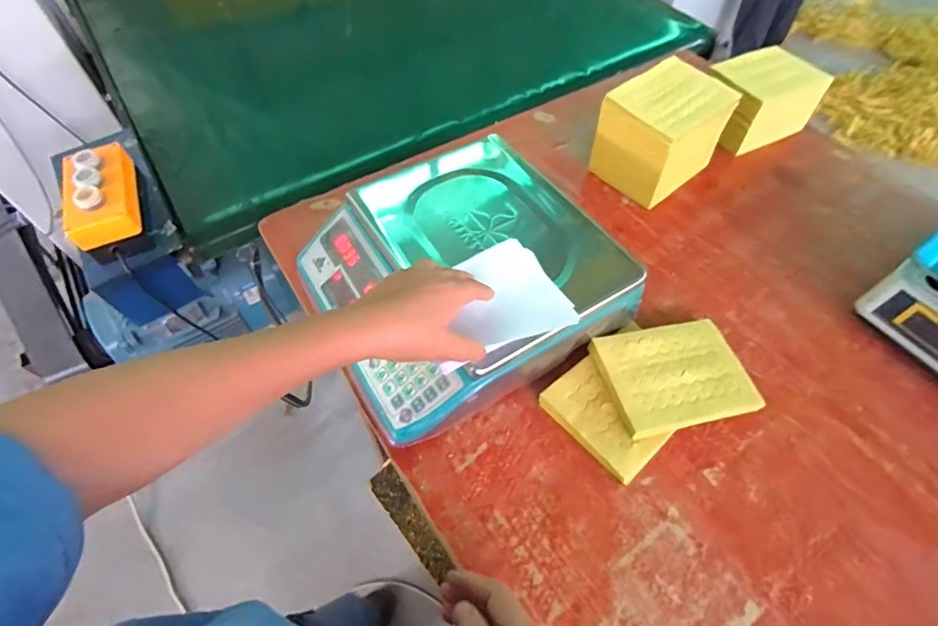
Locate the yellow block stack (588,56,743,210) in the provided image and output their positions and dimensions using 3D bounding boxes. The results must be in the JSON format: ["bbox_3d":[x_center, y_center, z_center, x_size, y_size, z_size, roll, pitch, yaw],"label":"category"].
[{"bbox_3d":[0.291,-0.267,0.719,0.159,0.130,0.136,-36,64,-22],"label":"yellow block stack"}]

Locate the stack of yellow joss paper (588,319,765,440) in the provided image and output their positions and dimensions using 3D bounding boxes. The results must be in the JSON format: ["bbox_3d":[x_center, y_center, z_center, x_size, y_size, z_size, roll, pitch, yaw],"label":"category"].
[{"bbox_3d":[0.234,0.069,0.548,0.158,0.014,0.121,-10,56,-11],"label":"stack of yellow joss paper"}]

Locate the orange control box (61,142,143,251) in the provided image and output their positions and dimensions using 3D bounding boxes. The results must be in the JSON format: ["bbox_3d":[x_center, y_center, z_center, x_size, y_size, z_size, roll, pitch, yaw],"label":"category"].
[{"bbox_3d":[-0.480,-0.150,0.634,0.082,0.081,0.146,-20,59,-14],"label":"orange control box"}]

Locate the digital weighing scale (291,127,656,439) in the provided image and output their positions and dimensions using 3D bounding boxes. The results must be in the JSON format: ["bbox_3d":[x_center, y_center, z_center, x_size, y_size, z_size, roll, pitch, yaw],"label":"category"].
[{"bbox_3d":[-0.015,-0.050,0.573,0.320,0.113,0.308,-27,61,-17],"label":"digital weighing scale"}]

